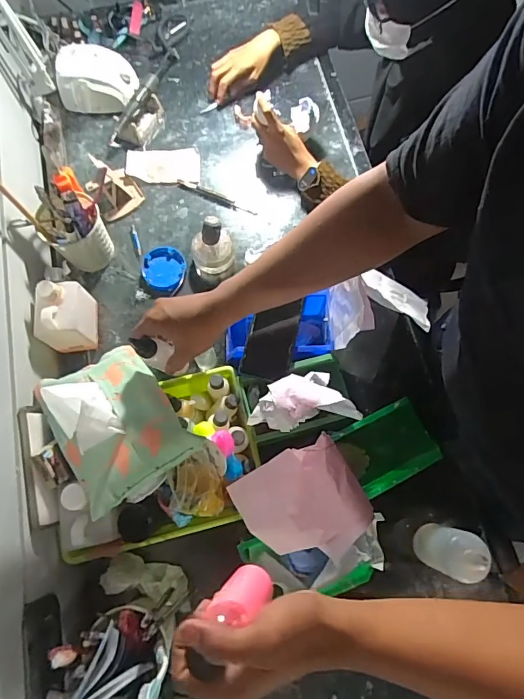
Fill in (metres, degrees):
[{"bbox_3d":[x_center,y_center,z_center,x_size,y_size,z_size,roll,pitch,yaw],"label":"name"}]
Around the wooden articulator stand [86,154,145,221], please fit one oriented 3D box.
[{"bbox_3d":[-0.284,-0.314,0.823,0.087,0.056,0.105,-33,75,-10],"label":"wooden articulator stand"}]

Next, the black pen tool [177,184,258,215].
[{"bbox_3d":[-0.089,-0.293,0.845,0.165,0.007,0.016,24,74,7],"label":"black pen tool"}]

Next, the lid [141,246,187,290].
[{"bbox_3d":[-0.180,-0.147,0.790,0.075,0.018,0.082,0,73,0],"label":"lid"}]

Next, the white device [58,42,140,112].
[{"bbox_3d":[-0.333,-0.542,0.874,0.142,0.082,0.112,14,73,4],"label":"white device"}]

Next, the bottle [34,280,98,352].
[{"bbox_3d":[-0.318,-0.053,0.706,0.077,0.118,0.091,-11,73,-3],"label":"bottle"}]

